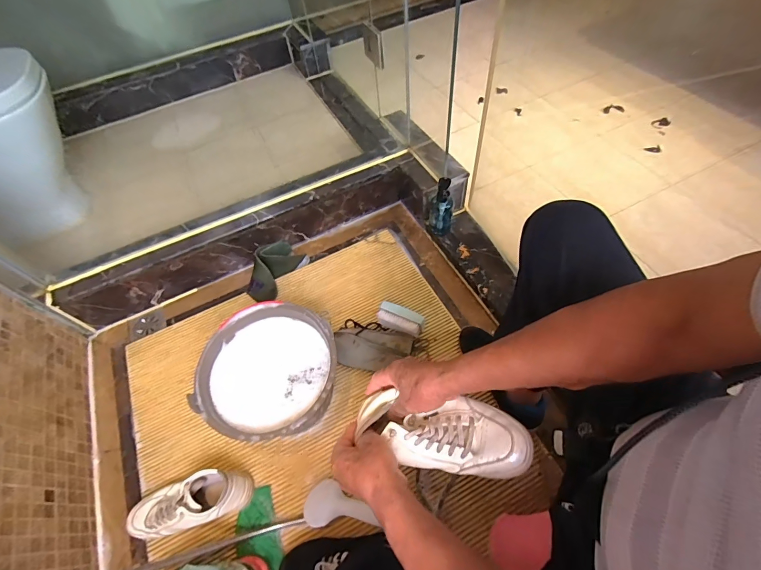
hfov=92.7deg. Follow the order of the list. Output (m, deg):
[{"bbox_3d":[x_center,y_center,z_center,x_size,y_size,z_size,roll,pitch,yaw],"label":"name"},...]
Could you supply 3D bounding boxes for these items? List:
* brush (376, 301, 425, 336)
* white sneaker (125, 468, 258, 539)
[{"bbox_3d":[0.049,0.087,0.895,0.112,0.060,0.048,20,63,15],"label":"brush"},{"bbox_3d":[-0.380,0.426,0.712,0.240,0.097,0.089,-15,60,-5],"label":"white sneaker"}]

